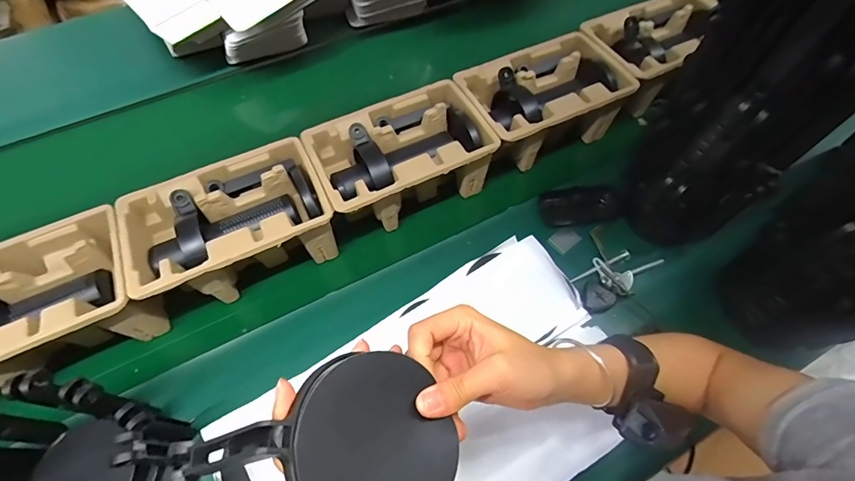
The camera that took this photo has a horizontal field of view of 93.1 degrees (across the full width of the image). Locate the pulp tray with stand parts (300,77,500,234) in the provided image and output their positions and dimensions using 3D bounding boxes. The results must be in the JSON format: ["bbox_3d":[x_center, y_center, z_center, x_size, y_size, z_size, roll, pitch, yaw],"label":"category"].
[{"bbox_3d":[-0.037,-0.111,0.559,0.223,0.096,0.142,-22,64,-13],"label":"pulp tray with stand parts"}]

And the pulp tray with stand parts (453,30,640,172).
[{"bbox_3d":[0.164,-0.203,0.603,0.220,0.094,0.147,-21,64,-13],"label":"pulp tray with stand parts"}]

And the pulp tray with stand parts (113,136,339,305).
[{"bbox_3d":[-0.239,-0.017,0.512,0.223,0.097,0.145,-22,64,-13],"label":"pulp tray with stand parts"}]

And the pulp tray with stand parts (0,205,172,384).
[{"bbox_3d":[-0.442,0.076,0.462,0.226,0.096,0.143,-24,64,-14],"label":"pulp tray with stand parts"}]

